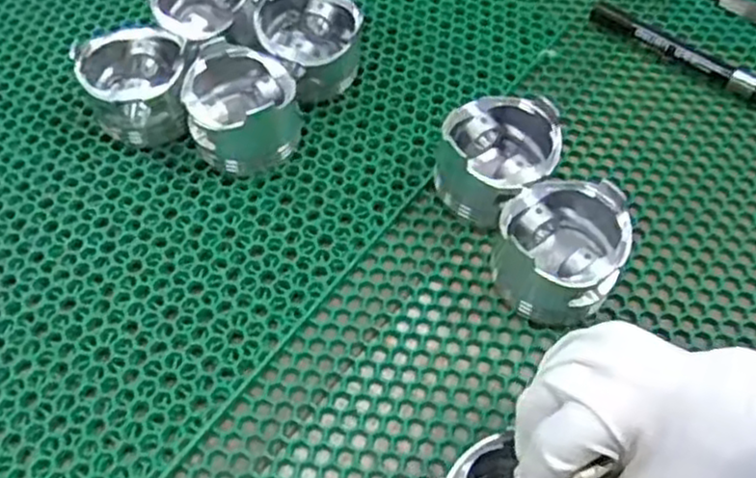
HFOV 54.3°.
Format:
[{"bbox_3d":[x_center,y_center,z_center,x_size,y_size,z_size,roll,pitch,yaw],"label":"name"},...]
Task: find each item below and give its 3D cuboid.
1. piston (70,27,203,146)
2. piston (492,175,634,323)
[{"bbox_3d":[-0.161,-0.106,0.504,0.079,0.058,0.068,-2,55,-3],"label":"piston"},{"bbox_3d":[0.109,0.004,0.437,0.071,0.049,0.082,27,58,16],"label":"piston"}]

